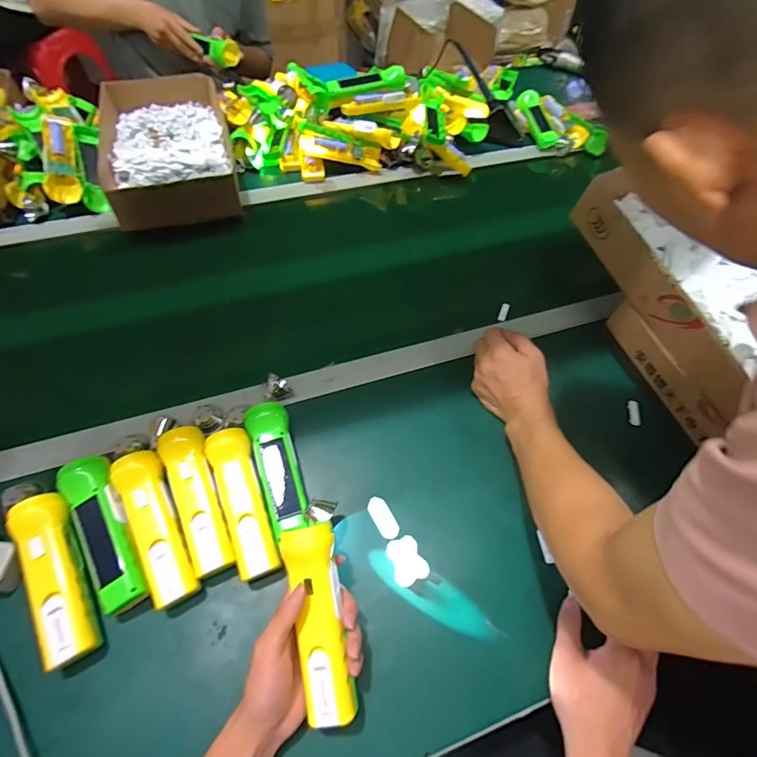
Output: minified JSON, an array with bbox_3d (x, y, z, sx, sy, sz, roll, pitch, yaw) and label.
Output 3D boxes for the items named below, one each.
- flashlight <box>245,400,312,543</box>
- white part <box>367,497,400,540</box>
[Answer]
[{"bbox_3d":[-0.118,0.102,0.490,0.046,0.039,0.156,-14,59,-11],"label":"flashlight"},{"bbox_3d":[0.006,0.163,0.492,0.023,0.004,0.051,-24,61,-17],"label":"white part"}]

